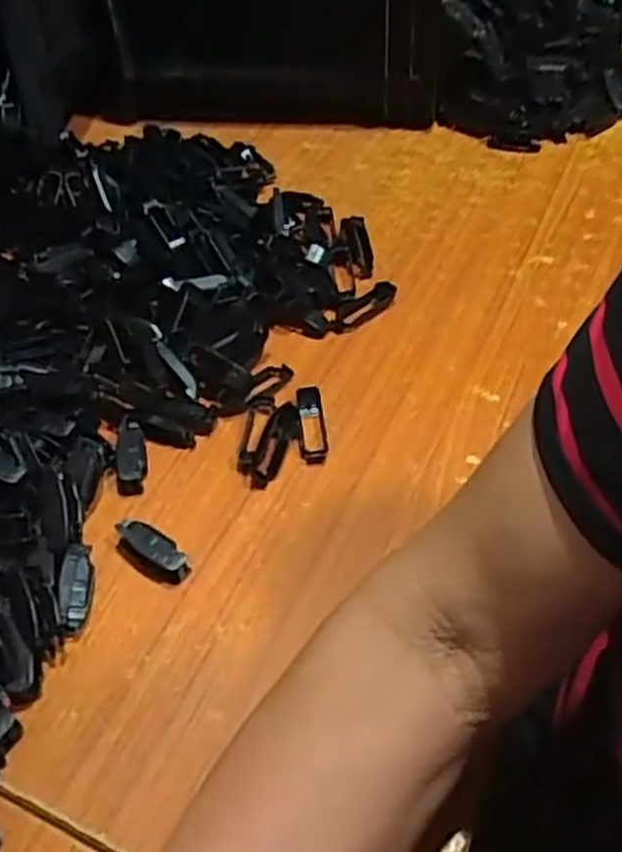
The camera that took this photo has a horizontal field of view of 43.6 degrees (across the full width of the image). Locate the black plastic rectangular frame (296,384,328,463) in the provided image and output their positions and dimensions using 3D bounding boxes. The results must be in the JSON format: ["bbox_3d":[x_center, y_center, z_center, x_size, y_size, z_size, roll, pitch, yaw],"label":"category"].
[{"bbox_3d":[0.000,-0.003,0.505,0.018,0.008,0.059,-5,48,0],"label":"black plastic rectangular frame"}]

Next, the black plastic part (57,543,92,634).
[{"bbox_3d":[-0.128,0.090,0.428,0.016,0.016,0.046,-6,48,-1],"label":"black plastic part"}]

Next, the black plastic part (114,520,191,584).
[{"bbox_3d":[-0.091,0.072,0.444,0.048,0.016,0.021,30,56,27],"label":"black plastic part"}]

